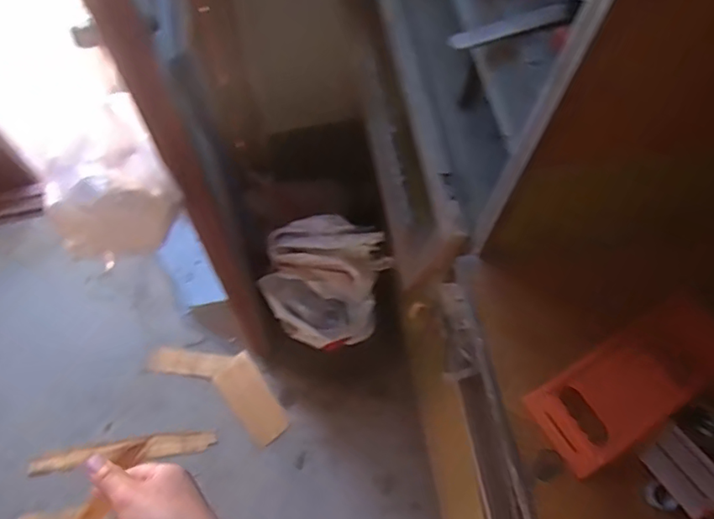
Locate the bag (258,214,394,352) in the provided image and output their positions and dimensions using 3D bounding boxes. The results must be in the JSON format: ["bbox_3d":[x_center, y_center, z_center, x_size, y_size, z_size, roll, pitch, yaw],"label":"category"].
[{"bbox_3d":[-0.071,0.080,1.320,0.269,0.339,0.260,17,66,6],"label":"bag"}]

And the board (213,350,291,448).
[{"bbox_3d":[-0.267,0.355,1.422,0.106,0.012,0.225,-36,71,-12],"label":"board"}]

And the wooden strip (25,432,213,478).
[{"bbox_3d":[-0.584,0.476,1.380,0.452,0.021,0.053,-6,66,-4],"label":"wooden strip"}]

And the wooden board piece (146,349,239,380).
[{"bbox_3d":[-0.439,0.272,1.461,0.215,0.016,0.063,6,68,5],"label":"wooden board piece"}]

